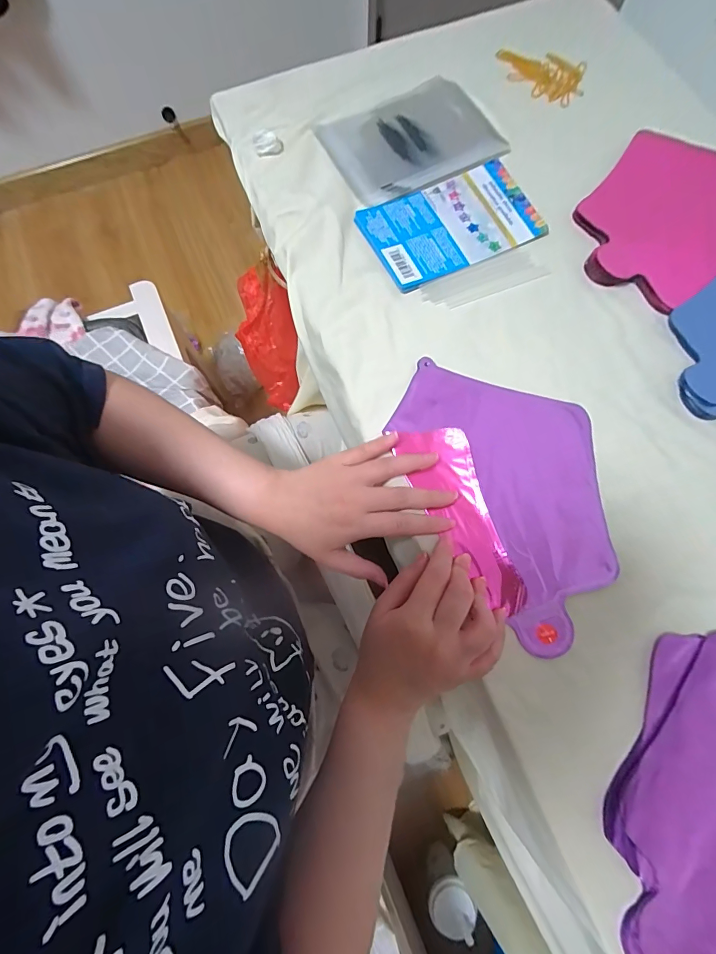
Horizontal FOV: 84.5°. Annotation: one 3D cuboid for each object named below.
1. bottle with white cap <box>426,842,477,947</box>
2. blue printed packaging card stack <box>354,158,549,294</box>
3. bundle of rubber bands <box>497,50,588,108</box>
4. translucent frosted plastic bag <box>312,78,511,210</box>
[{"bbox_3d":[0.173,0.820,0.788,0.081,0.173,0.074,0,74,0],"label":"bottle with white cap"},{"bbox_3d":[0.103,-0.280,0.435,0.182,0.009,0.115,-26,74,-9],"label":"blue printed packaging card stack"},{"bbox_3d":[0.233,-0.515,0.511,0.112,0.018,0.076,15,73,4],"label":"bundle of rubber bands"},{"bbox_3d":[0.063,-0.401,0.466,0.190,0.014,0.145,-22,74,-8],"label":"translucent frosted plastic bag"}]

